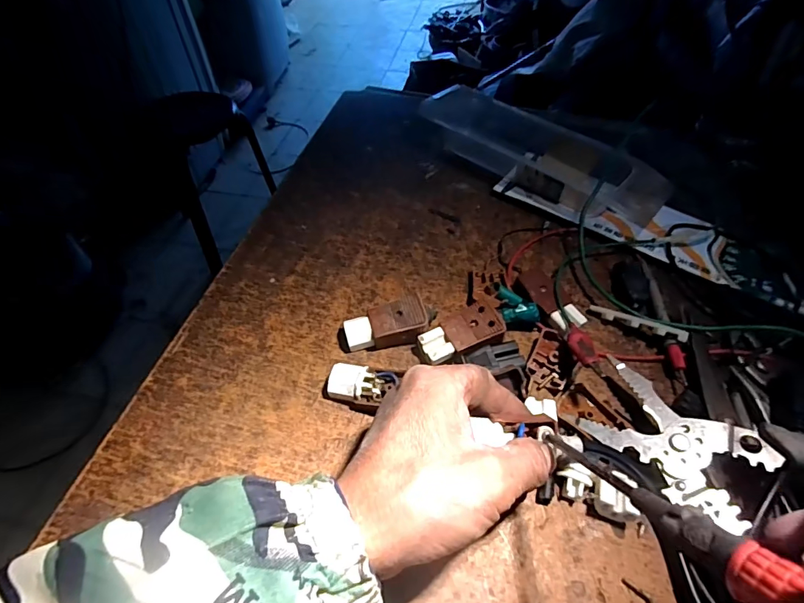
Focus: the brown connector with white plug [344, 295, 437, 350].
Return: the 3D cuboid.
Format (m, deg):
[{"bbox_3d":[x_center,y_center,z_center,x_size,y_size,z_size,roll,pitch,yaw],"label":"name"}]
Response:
[{"bbox_3d":[-0.008,0.016,0.322,0.062,0.023,0.029,-3,50,-3],"label":"brown connector with white plug"}]

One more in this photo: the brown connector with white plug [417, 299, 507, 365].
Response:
[{"bbox_3d":[0.042,0.023,0.316,0.059,0.019,0.031,-20,53,-17],"label":"brown connector with white plug"}]

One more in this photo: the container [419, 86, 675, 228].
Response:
[{"bbox_3d":[0.134,-0.149,0.449,0.252,0.048,0.099,25,54,19],"label":"container"}]

